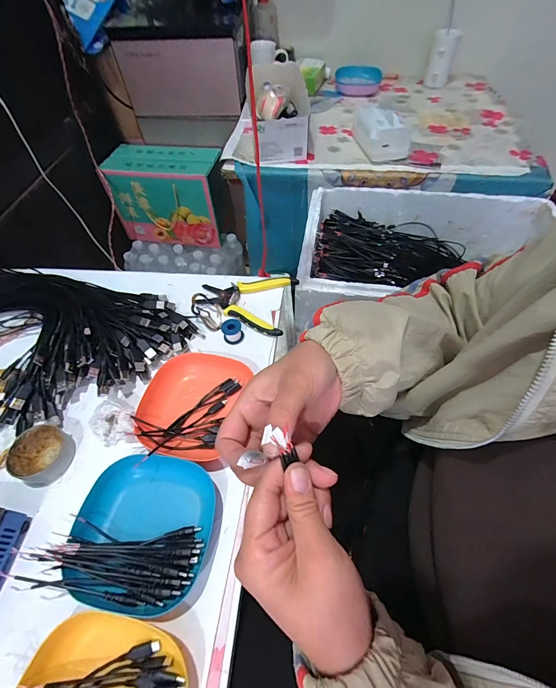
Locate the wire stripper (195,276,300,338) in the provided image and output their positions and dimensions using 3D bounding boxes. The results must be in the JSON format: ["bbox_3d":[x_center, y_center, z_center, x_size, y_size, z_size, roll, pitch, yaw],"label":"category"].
[{"bbox_3d":[-0.050,-0.078,0.546,0.156,0.014,0.117,17,57,14],"label":"wire stripper"}]

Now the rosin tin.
[{"bbox_3d":[-0.289,0.133,0.404,0.063,0.026,0.061,-1,55,1],"label":"rosin tin"}]

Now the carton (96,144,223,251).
[{"bbox_3d":[-0.330,-0.463,1.041,0.318,0.233,0.160,8,55,8],"label":"carton"}]

